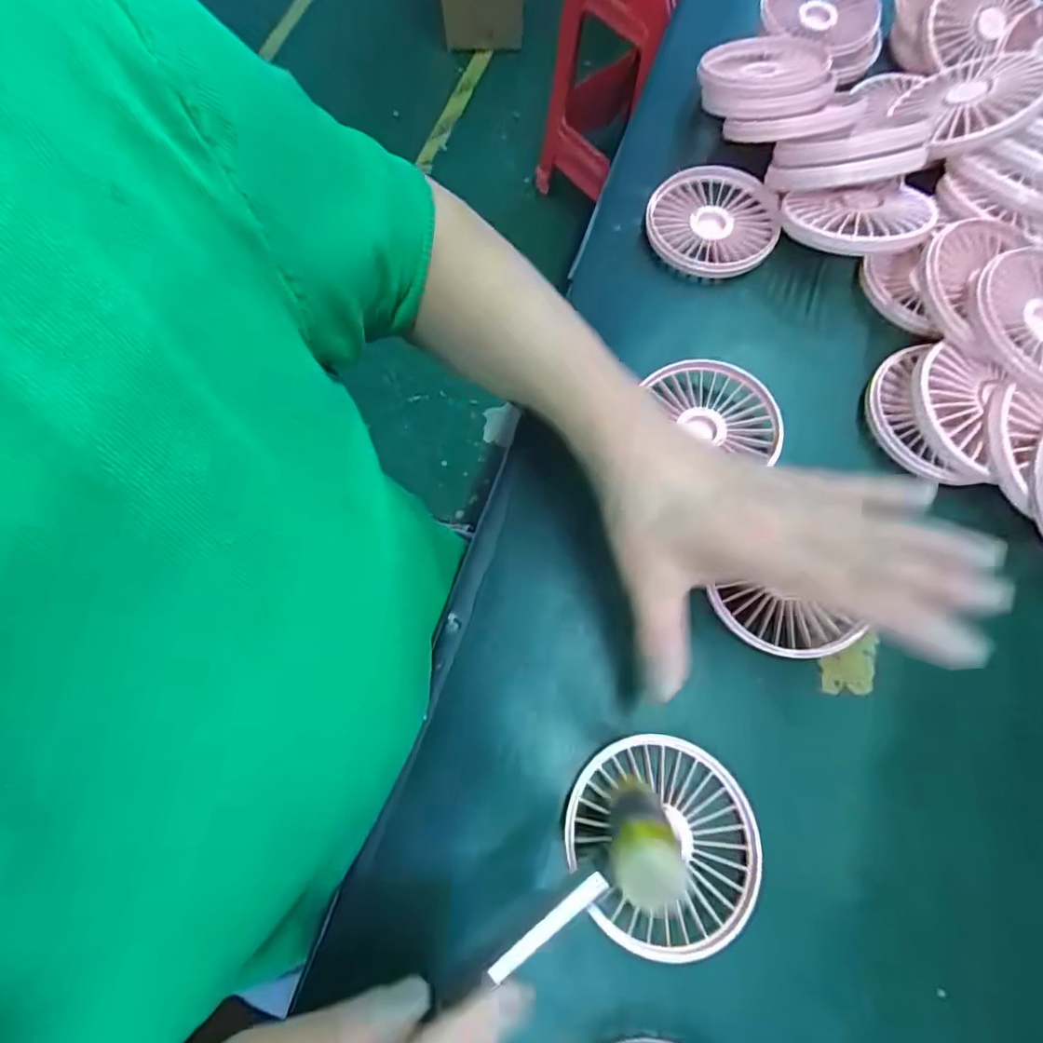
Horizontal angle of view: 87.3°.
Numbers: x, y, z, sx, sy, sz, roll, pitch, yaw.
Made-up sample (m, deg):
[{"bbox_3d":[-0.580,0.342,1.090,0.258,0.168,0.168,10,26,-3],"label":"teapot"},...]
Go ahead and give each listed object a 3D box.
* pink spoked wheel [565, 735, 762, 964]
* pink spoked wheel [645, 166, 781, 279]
[{"bbox_3d":[0.067,0.149,0.259,0.086,0.021,0.087,-1,71,2],"label":"pink spoked wheel"},{"bbox_3d":[0.132,-0.210,0.383,0.086,0.018,0.086,-1,71,2],"label":"pink spoked wheel"}]

